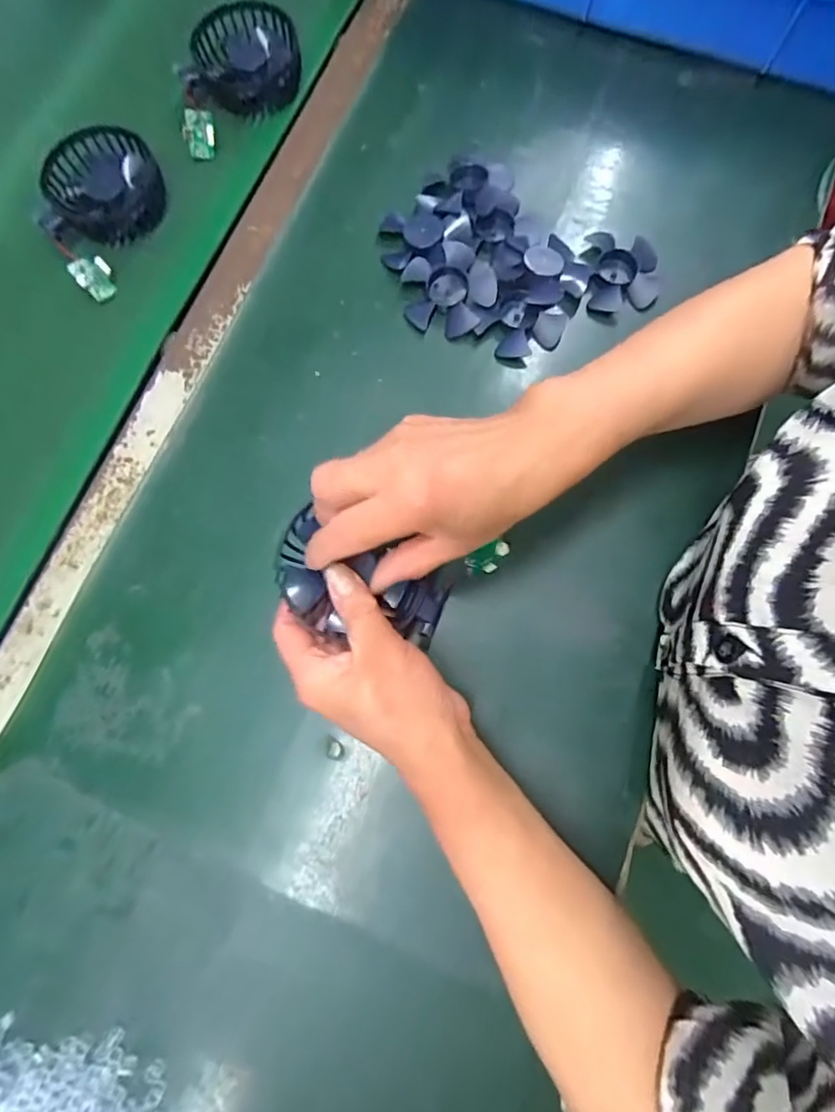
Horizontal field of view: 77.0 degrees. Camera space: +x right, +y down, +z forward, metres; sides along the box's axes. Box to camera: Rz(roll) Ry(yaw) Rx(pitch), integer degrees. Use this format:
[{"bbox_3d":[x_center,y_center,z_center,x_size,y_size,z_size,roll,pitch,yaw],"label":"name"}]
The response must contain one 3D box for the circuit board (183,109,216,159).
[{"bbox_3d":[-0.184,-0.356,0.443,0.026,0.007,0.033,1,110,-3],"label":"circuit board"}]

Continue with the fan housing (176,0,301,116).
[{"bbox_3d":[-0.147,-0.426,0.450,0.091,0.026,0.088,5,78,1],"label":"fan housing"}]

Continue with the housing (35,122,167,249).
[{"bbox_3d":[-0.255,-0.299,0.435,0.086,0.039,0.089,-3,78,-1],"label":"housing"}]

